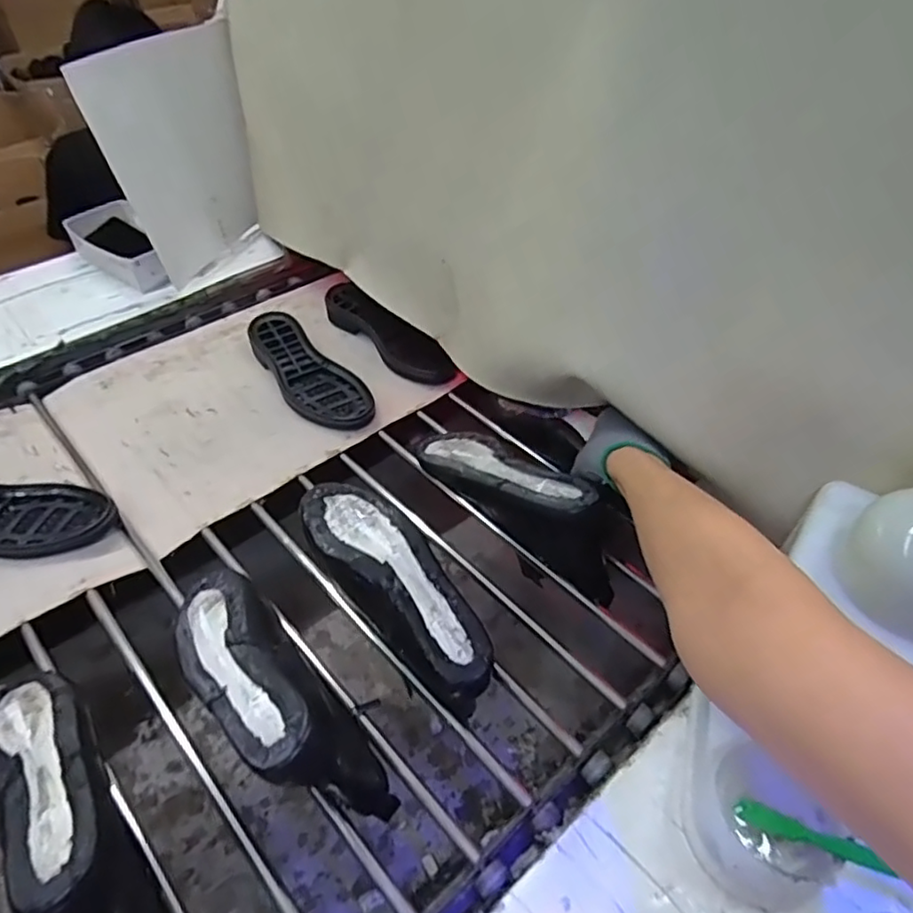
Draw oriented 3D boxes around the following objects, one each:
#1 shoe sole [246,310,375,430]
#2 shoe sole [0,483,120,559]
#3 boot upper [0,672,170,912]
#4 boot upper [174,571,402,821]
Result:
[{"bbox_3d":[-0.197,-0.113,0.817,0.087,0.031,0.233,-36,57,-29],"label":"shoe sole"},{"bbox_3d":[-0.490,0.058,0.658,0.237,0.039,0.094,1,47,0],"label":"shoe sole"},{"bbox_3d":[-0.281,0.248,0.445,0.071,0.101,0.245,-35,57,-29],"label":"boot upper"},{"bbox_3d":[-0.157,0.183,0.508,0.084,0.107,0.252,-36,57,-29],"label":"boot upper"}]

